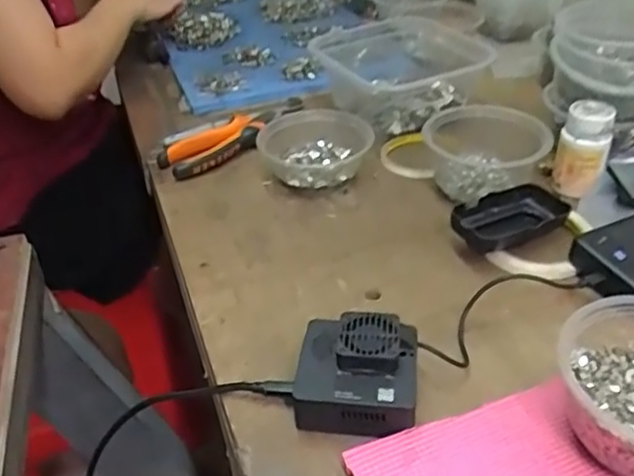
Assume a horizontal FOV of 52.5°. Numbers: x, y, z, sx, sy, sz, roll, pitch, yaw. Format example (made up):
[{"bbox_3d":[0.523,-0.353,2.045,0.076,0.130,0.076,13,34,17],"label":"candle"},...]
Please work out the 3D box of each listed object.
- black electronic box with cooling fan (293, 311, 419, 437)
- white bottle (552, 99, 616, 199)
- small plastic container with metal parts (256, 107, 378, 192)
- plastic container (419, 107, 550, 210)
[{"bbox_3d":[0.026,0.088,0.426,0.077,0.042,0.072,2,38,9],"label":"black electronic box with cooling fan"},{"bbox_3d":[0.250,-0.085,0.601,0.042,0.074,0.042,20,44,29],"label":"white bottle"},{"bbox_3d":[-0.001,-0.091,0.663,0.111,0.046,0.107,-3,37,2],"label":"small plastic container with metal parts"},{"bbox_3d":[0.166,-0.080,0.625,0.116,0.056,0.108,-3,37,2],"label":"plastic container"}]

